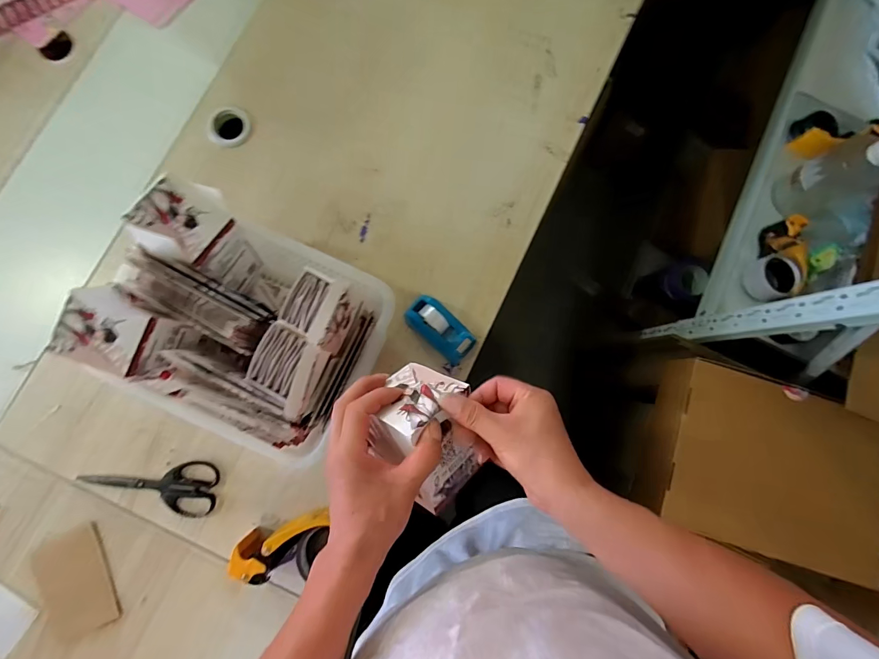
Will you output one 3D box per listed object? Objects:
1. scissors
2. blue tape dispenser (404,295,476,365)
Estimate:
[{"bbox_3d":[-0.425,0.228,0.590,0.192,0.006,0.075,7,82,-2],"label":"scissors"},{"bbox_3d":[0.002,-0.001,0.613,0.113,0.063,0.057,42,82,3],"label":"blue tape dispenser"}]

